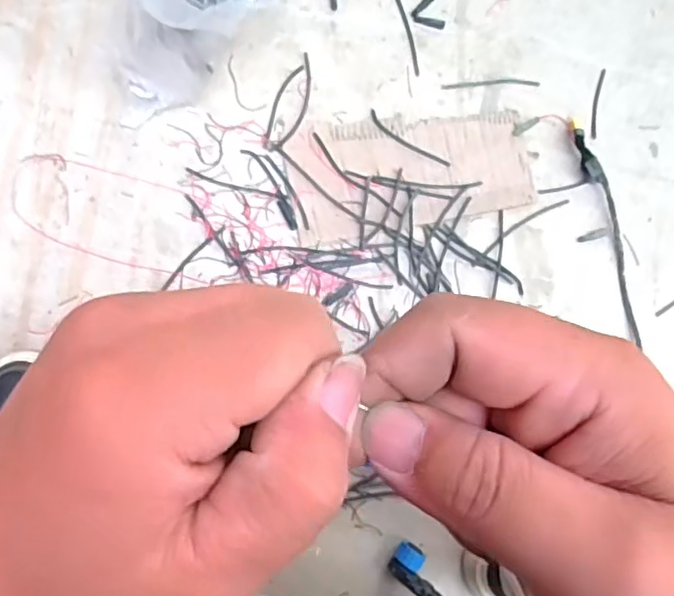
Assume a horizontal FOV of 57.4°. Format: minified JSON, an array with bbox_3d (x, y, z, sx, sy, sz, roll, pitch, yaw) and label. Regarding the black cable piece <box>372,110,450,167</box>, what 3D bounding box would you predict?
[{"bbox_3d":[0.087,-0.190,0.751,0.114,0.005,0.014,35,81,-3],"label":"black cable piece"}]

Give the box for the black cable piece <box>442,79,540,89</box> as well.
[{"bbox_3d":[0.194,-0.271,0.777,0.125,0.004,0.011,-3,85,-8],"label":"black cable piece"}]

